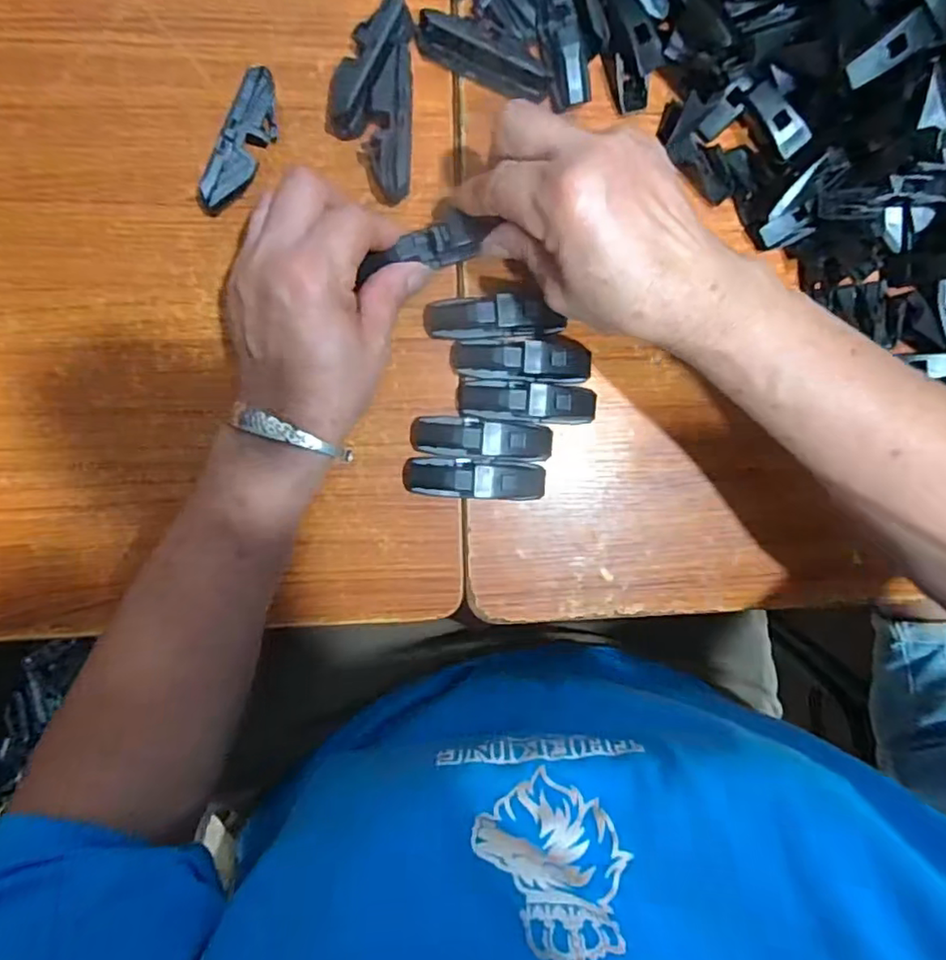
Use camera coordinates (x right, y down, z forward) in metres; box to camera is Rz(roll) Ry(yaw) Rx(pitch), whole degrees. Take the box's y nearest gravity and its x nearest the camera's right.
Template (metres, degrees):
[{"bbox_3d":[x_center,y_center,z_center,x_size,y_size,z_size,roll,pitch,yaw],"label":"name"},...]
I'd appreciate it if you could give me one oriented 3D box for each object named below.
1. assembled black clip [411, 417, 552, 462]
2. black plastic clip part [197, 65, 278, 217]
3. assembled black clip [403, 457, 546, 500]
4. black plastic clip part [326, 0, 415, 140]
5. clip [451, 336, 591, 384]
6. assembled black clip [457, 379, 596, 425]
[{"bbox_3d":[0.006,-0.022,0.333,0.077,0.022,0.021,4,92,-6],"label":"assembled black clip"},{"bbox_3d":[-0.118,-0.171,0.313,0.020,0.023,0.072,29,89,-7],"label":"black plastic clip part"},{"bbox_3d":[0.002,-0.001,0.334,0.077,0.024,0.020,2,92,-6],"label":"assembled black clip"},{"bbox_3d":[-0.056,-0.216,0.318,0.026,0.019,0.074,31,89,-7],"label":"black plastic clip part"},{"bbox_3d":[0.028,-0.067,0.332,0.076,0.025,0.026,-1,93,-6],"label":"clip"},{"bbox_3d":[0.031,-0.043,0.334,0.076,0.021,0.021,3,92,-6],"label":"assembled black clip"}]

